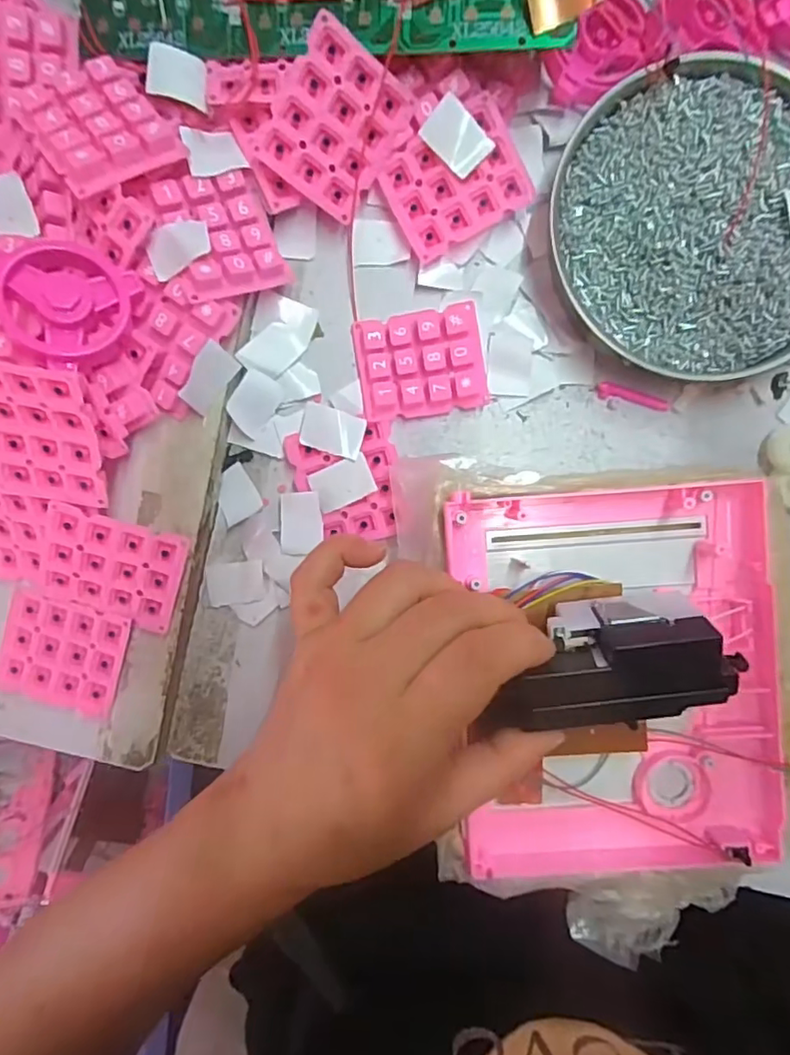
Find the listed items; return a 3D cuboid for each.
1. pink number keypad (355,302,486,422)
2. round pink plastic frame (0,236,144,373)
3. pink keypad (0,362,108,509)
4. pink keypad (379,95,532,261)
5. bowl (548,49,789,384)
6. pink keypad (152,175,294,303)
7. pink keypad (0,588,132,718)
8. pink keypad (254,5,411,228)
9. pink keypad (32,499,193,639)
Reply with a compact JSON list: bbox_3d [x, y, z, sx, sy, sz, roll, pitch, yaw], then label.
[{"bbox_3d":[0.012,-0.078,0.273,0.059,0.005,0.048,-9,93,3],"label":"pink number keypad"},{"bbox_3d":[-0.136,-0.093,0.234,0.053,0.018,0.050,28,73,-12],"label":"round pink plastic frame"},{"bbox_3d":[-0.145,-0.038,0.237,0.049,0.005,0.058,12,124,5],"label":"pink keypad"},{"bbox_3d":[0.028,-0.157,0.264,0.059,0.012,0.046,-28,92,4],"label":"pink keypad"},{"bbox_3d":[0.137,-0.135,0.258,0.131,0.023,0.129,12,94,2],"label":"bowl"},{"bbox_3d":[-0.075,-0.129,0.258,0.051,0.011,0.052,-14,89,-23],"label":"pink keypad"},{"bbox_3d":[-0.158,0.060,0.276,0.057,0.007,0.050,17,94,1],"label":"pink keypad"},{"bbox_3d":[-0.025,-0.174,0.252,0.050,0.004,0.059,28,110,-27],"label":"pink keypad"},{"bbox_3d":[-0.129,0.019,0.263,0.062,0.006,0.049,18,111,-8],"label":"pink keypad"}]

